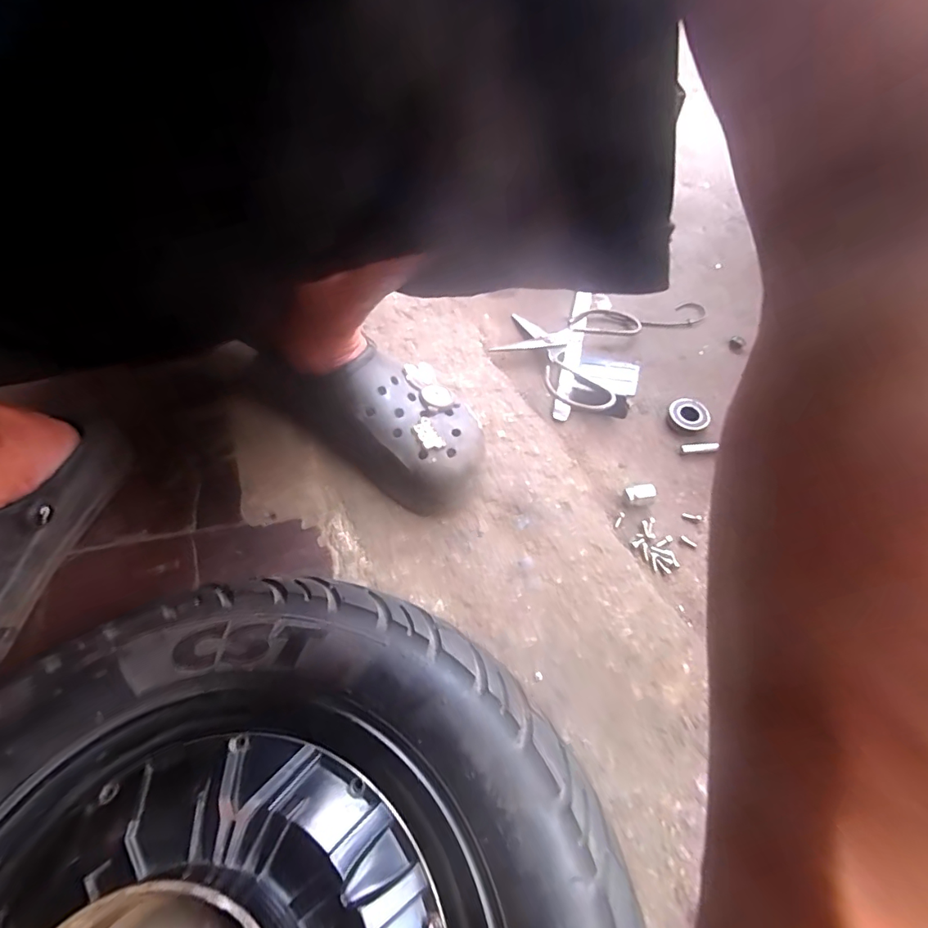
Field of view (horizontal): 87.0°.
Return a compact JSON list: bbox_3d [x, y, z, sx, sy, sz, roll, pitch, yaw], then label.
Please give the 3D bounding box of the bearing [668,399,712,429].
[{"bbox_3d":[0.239,-0.052,0.523,0.032,0.014,0.041,-31,63,-16],"label":"bearing"}]

